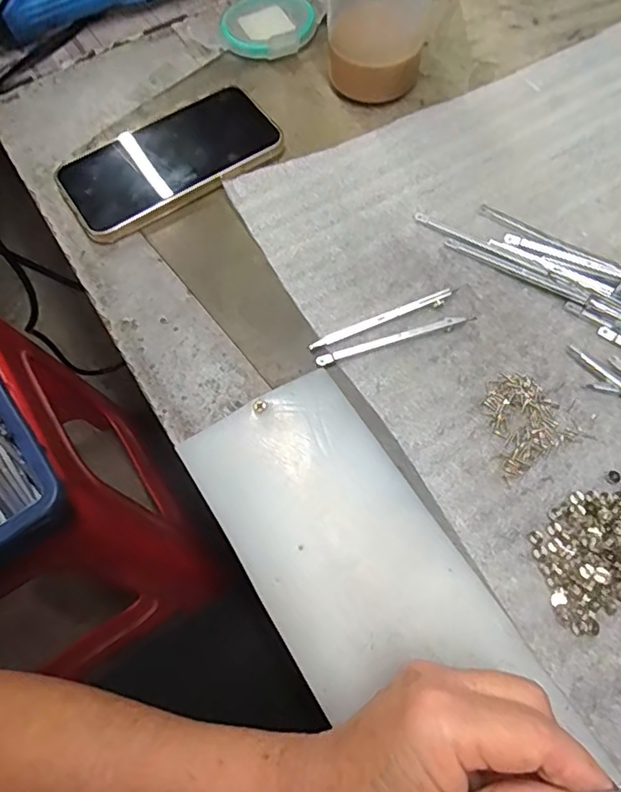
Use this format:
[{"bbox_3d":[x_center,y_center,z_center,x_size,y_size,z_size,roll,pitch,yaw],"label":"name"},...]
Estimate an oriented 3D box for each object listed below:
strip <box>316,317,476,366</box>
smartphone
[{"bbox_3d":[0.050,-0.033,0.338,0.095,0.004,0.008,-18,67,-5],"label":"strip"},{"bbox_3d":[-0.098,-0.164,0.402,0.146,0.015,0.079,-28,68,-9],"label":"smartphone"}]

